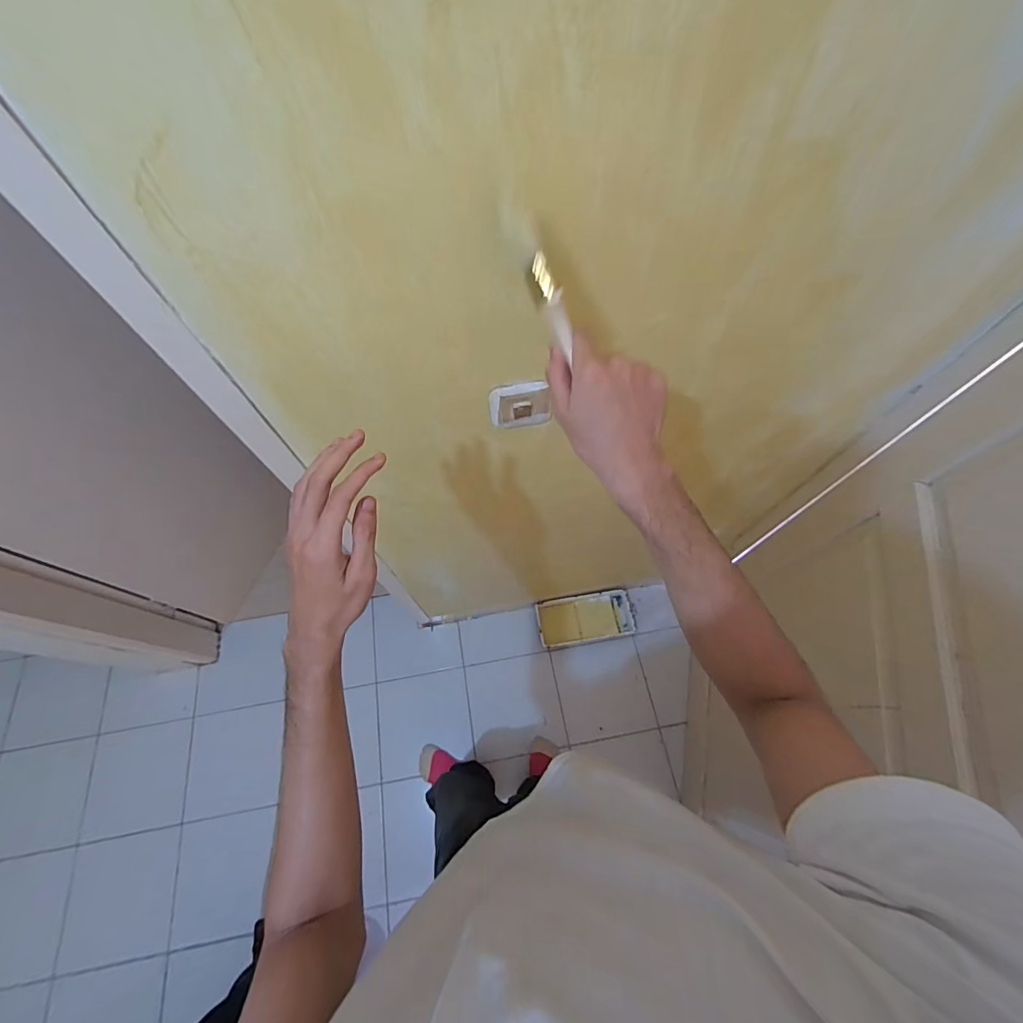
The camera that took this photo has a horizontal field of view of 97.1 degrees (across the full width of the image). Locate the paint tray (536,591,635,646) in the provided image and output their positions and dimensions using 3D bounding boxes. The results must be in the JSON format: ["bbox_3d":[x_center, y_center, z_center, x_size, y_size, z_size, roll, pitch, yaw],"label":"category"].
[{"bbox_3d":[0.248,0.356,1.516,0.317,0.039,0.150,-8,65,-4],"label":"paint tray"}]

